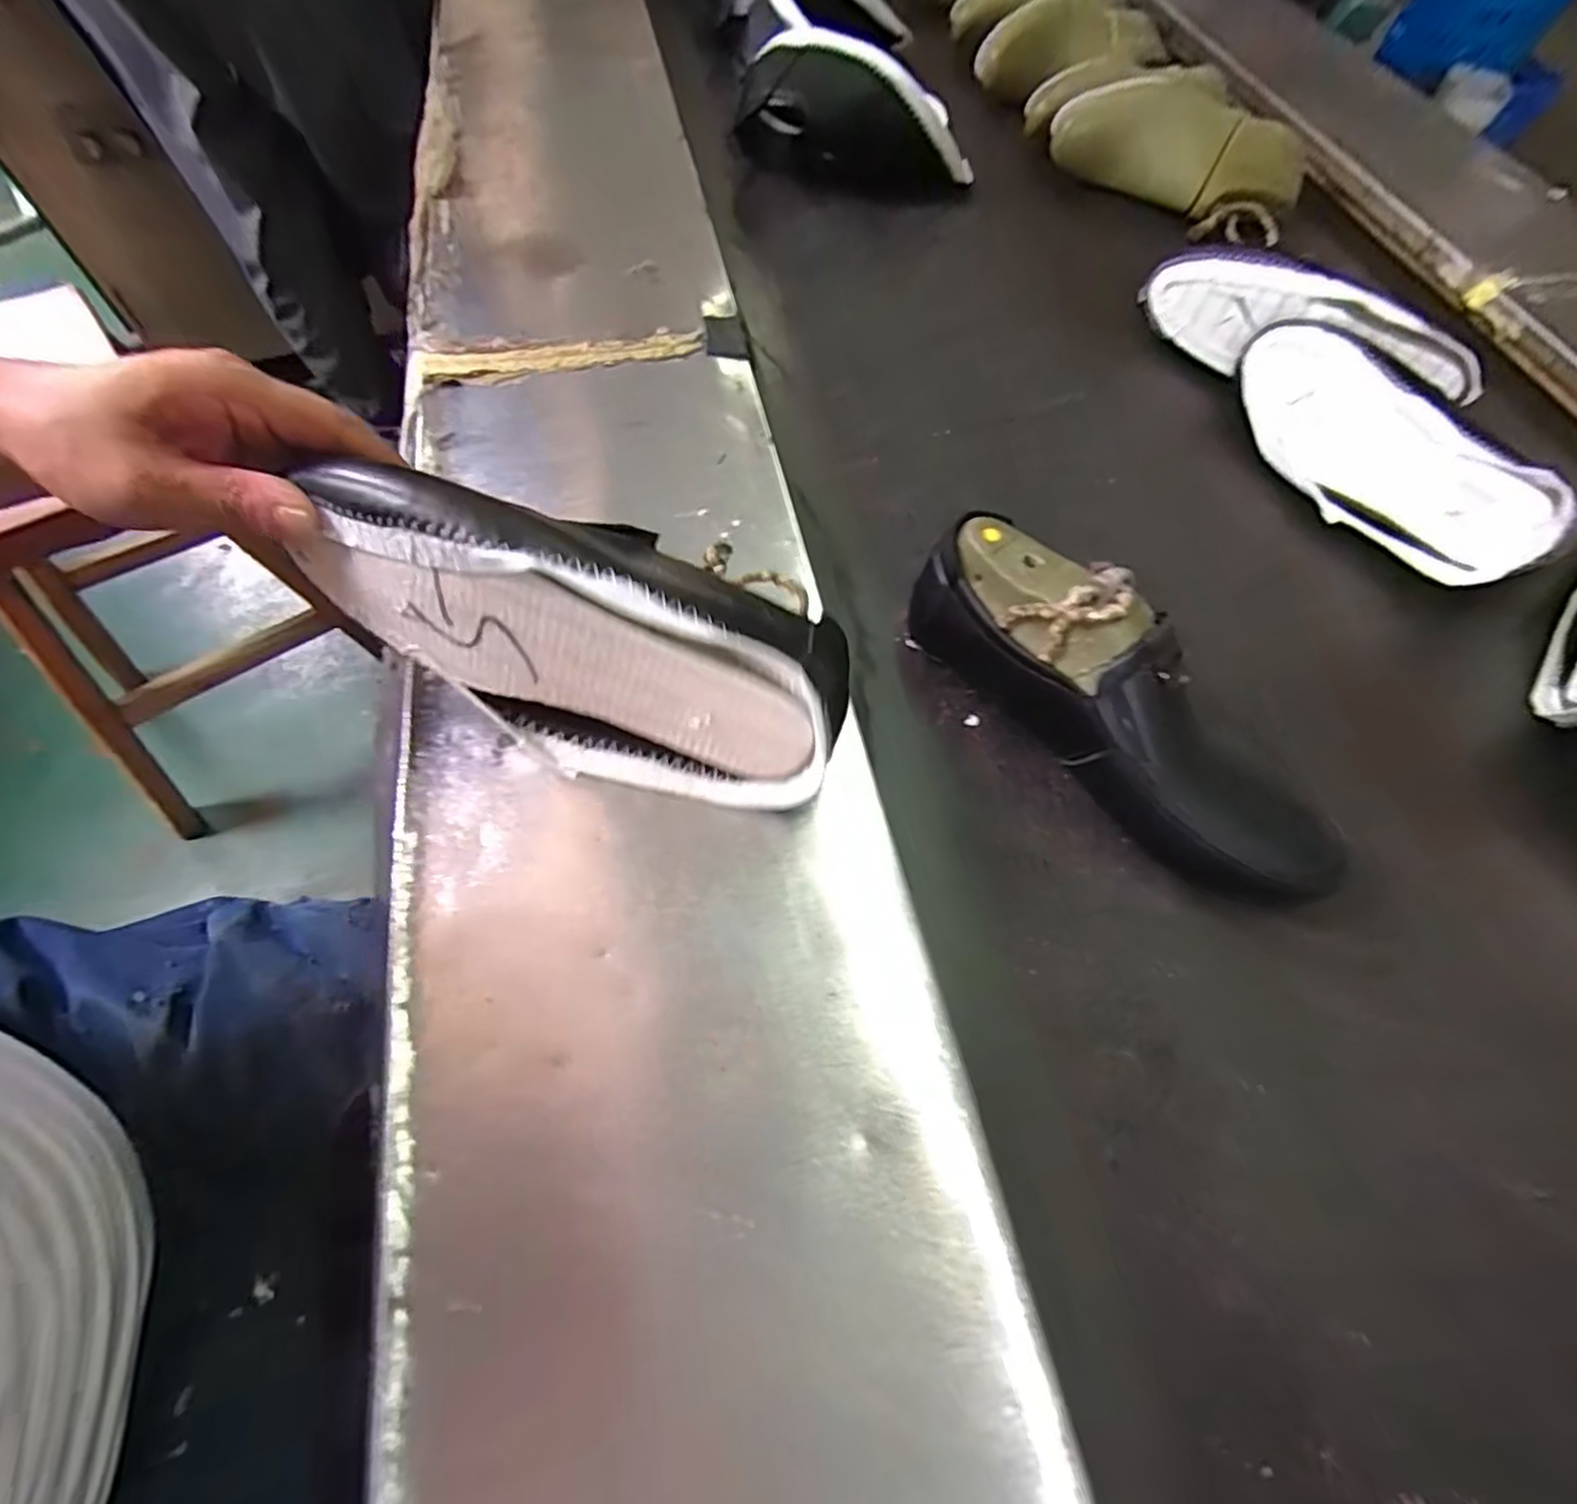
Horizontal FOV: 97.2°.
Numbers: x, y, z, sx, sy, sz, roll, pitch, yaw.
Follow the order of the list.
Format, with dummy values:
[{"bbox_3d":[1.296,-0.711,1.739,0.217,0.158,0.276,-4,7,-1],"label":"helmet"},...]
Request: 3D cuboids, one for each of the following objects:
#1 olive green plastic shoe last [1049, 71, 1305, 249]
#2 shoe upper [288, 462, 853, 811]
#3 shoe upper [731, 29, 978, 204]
[{"bbox_3d":[0.375,-0.578,0.663,0.244,0.087,0.076,23,62,9],"label":"olive green plastic shoe last"},{"bbox_3d":[-0.095,-0.055,0.303,0.241,0.103,0.083,26,66,9],"label":"shoe upper"},{"bbox_3d":[0.070,-0.584,0.654,0.220,0.106,0.079,8,63,-14],"label":"shoe upper"}]

